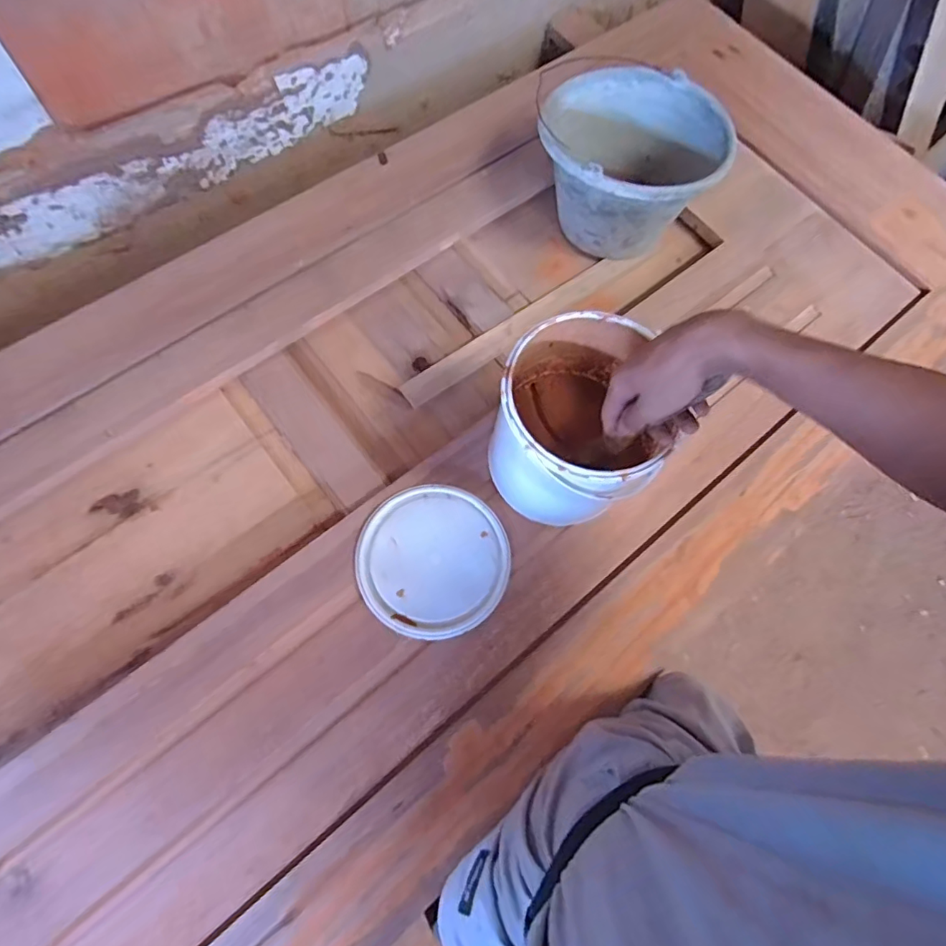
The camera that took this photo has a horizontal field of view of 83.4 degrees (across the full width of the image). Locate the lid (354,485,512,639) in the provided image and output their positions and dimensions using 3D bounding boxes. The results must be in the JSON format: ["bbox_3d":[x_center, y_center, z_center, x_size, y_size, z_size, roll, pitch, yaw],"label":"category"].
[{"bbox_3d":[-0.047,0.099,0.621,0.170,0.015,0.172,2,71,-5],"label":"lid"}]

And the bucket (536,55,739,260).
[{"bbox_3d":[0.226,-0.435,0.782,0.228,0.168,0.234,2,71,-5],"label":"bucket"}]

